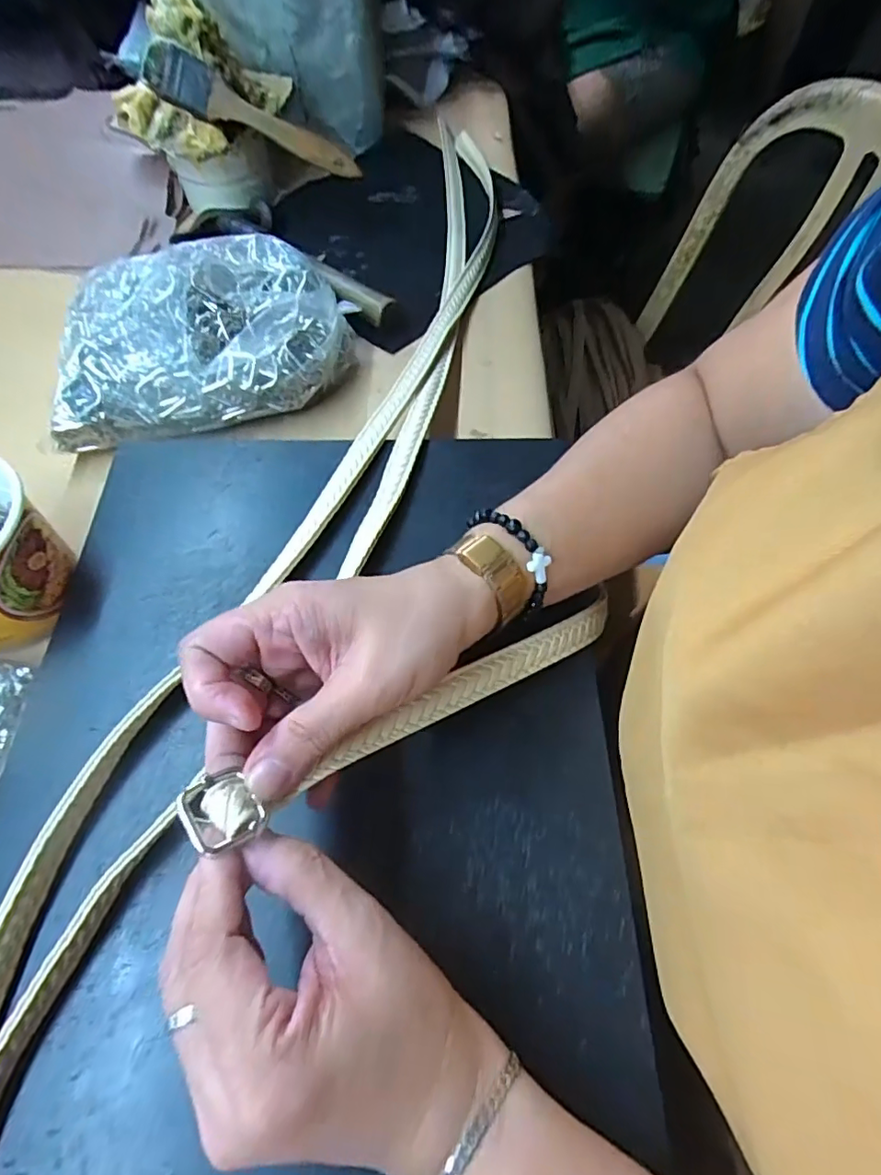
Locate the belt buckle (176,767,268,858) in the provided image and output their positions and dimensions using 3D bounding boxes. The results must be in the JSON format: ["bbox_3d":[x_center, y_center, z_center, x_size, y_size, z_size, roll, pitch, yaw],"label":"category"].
[{"bbox_3d":[-0.078,0.079,0.199,0.023,0.012,0.029,-33,66,-16],"label":"belt buckle"}]

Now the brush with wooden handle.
[{"bbox_3d":[-0.155,-0.399,0.474,0.175,0.035,0.022,14,60,-22],"label":"brush with wooden handle"}]

